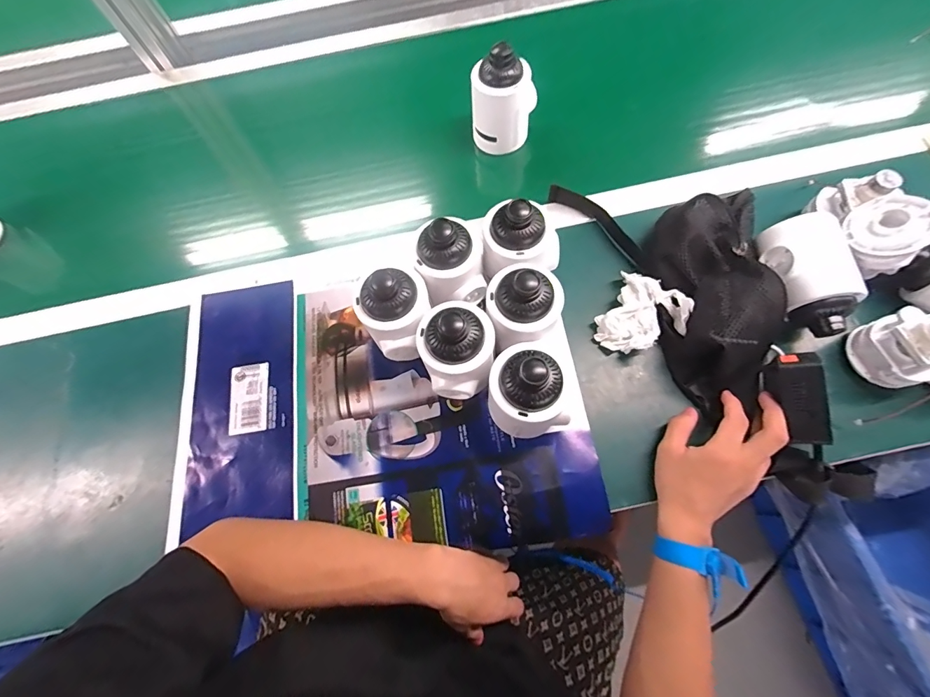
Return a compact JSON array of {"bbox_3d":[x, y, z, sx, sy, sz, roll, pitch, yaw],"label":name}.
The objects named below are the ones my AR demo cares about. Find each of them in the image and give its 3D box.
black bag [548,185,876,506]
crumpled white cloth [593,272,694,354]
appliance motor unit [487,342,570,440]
[{"bbox_3d":[0.260,-0.053,0.427,0.166,0.096,0.417,-16,64,-4],"label":"black bag"},{"bbox_3d":[0.200,-0.037,0.449,0.085,0.045,0.090,32,73,14],"label":"crumpled white cloth"},{"bbox_3d":[0.055,0.043,0.389,0.068,0.117,0.073,-1,68,2],"label":"appliance motor unit"}]

